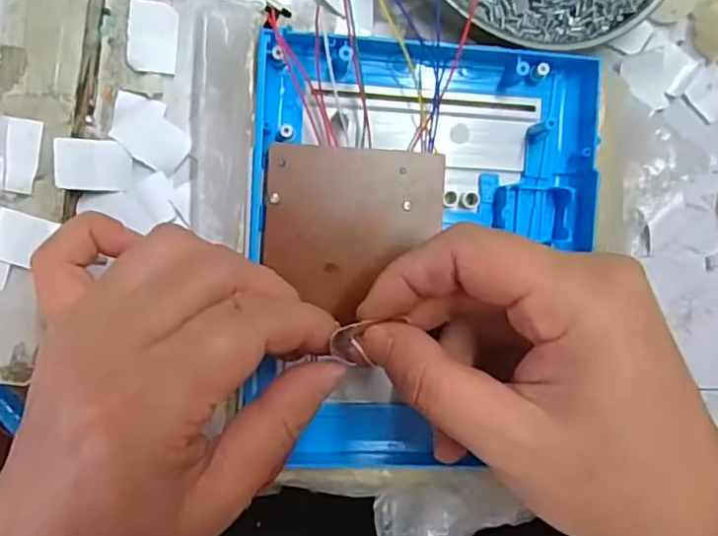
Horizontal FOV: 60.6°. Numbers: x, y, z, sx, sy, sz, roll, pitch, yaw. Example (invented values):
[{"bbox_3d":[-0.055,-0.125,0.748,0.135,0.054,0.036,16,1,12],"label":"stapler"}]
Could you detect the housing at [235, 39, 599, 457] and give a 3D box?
[{"bbox_3d":[0.025,-0.004,0.243,0.129,0.021,0.164,1,97,-7],"label":"housing"}]

